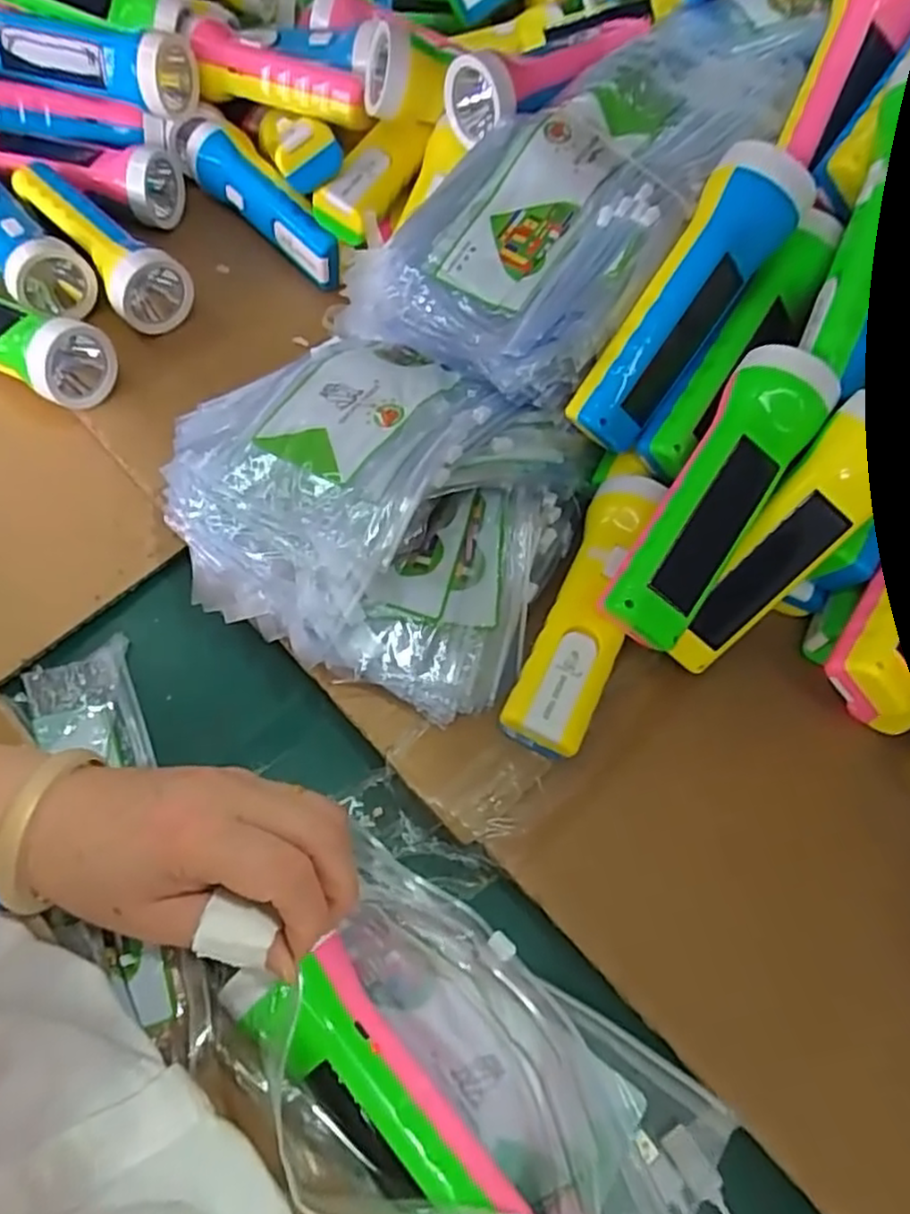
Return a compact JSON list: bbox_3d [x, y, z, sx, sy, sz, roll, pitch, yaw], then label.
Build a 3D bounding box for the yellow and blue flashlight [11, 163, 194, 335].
[{"bbox_3d":[-0.260,-0.265,0.520,0.050,0.054,0.167,-38,71,-20],"label":"yellow and blue flashlight"}]

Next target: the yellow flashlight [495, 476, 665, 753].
[{"bbox_3d":[0.073,0.004,0.391,0.041,0.052,0.160,22,64,8],"label":"yellow flashlight"}]

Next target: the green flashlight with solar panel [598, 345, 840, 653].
[{"bbox_3d":[0.134,-0.056,0.365,0.047,0.038,0.161,33,85,12],"label":"green flashlight with solar panel"}]

